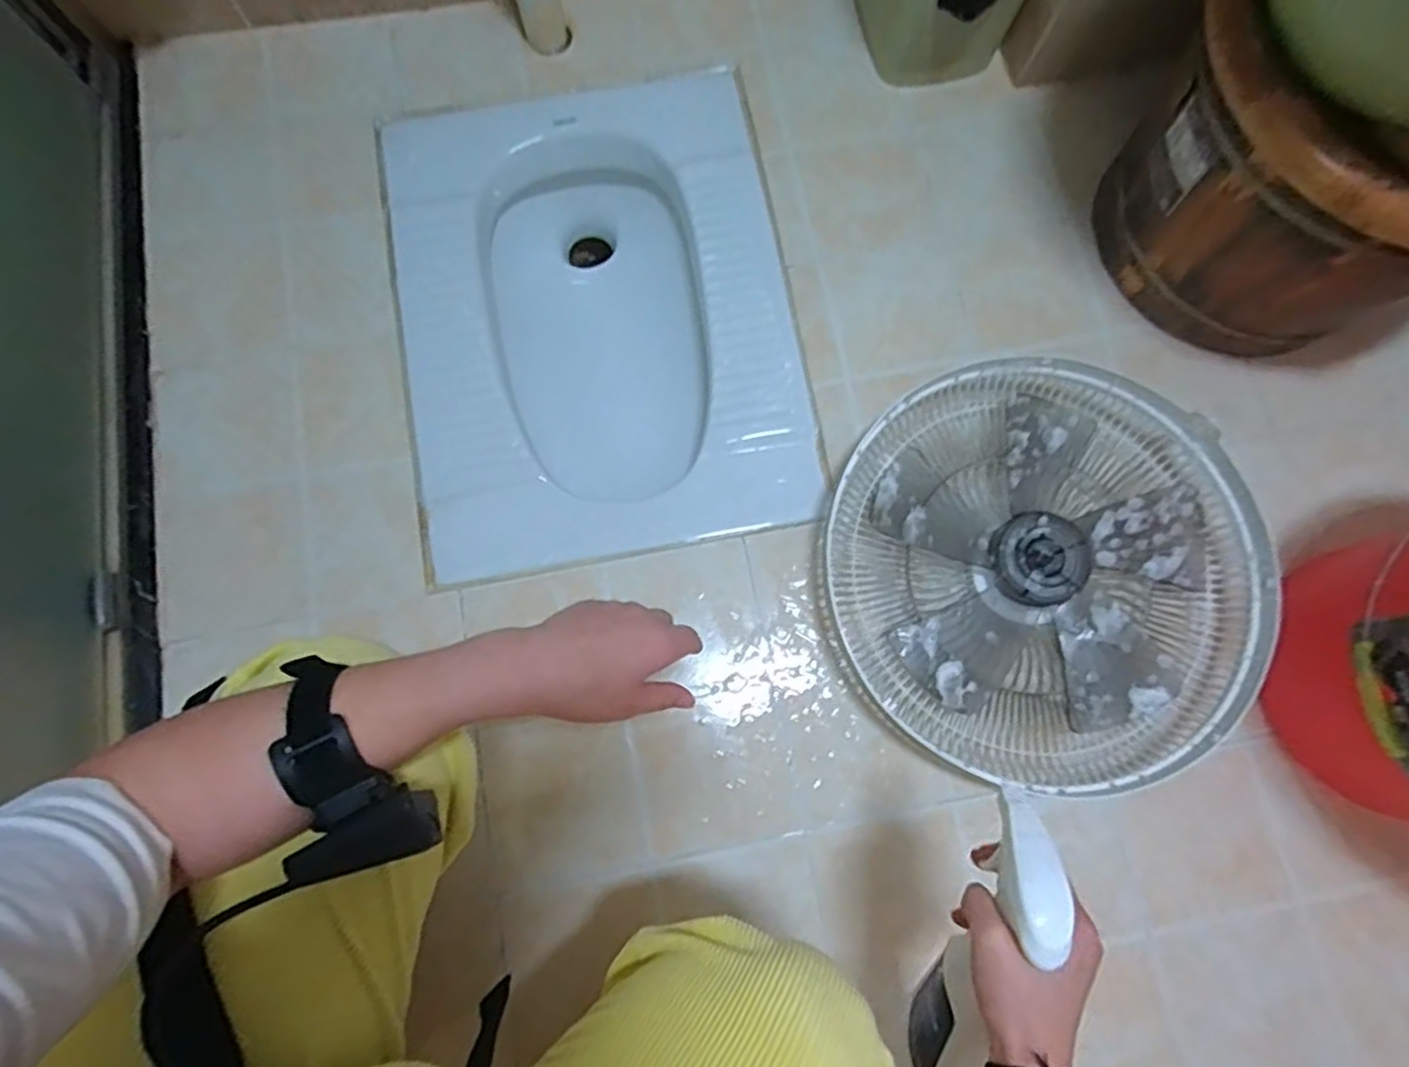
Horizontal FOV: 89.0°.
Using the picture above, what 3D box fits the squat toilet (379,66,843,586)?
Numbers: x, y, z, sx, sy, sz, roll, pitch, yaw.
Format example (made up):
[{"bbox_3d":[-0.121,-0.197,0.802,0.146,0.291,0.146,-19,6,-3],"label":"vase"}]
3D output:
[{"bbox_3d":[-0.130,-0.239,0.896,0.438,0.197,0.580,-11,78,-6],"label":"squat toilet"}]

